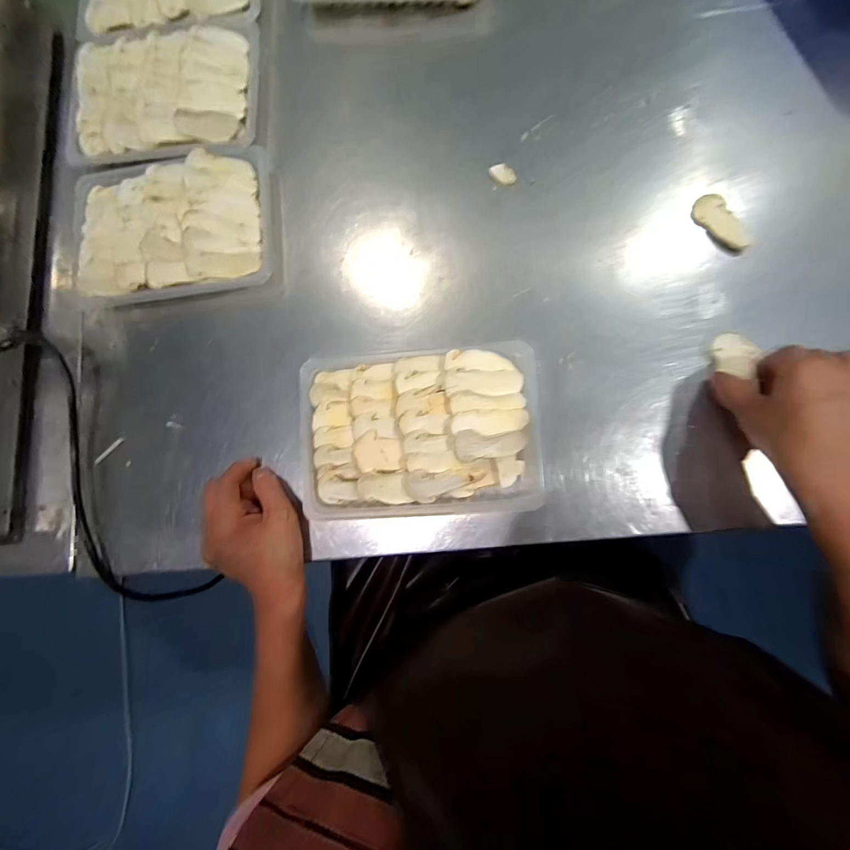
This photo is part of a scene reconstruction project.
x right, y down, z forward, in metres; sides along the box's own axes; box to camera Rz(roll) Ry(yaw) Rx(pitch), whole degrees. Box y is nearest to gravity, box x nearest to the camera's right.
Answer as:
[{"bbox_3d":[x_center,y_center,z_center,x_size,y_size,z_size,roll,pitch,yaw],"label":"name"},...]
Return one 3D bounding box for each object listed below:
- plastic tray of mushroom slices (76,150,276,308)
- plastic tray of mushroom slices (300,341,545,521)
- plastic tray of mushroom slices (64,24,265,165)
[{"bbox_3d":[-0.256,-0.200,0.405,0.203,0.027,0.144,-7,84,6],"label":"plastic tray of mushroom slices"},{"bbox_3d":[-0.003,0.006,0.365,0.211,0.036,0.146,-4,84,6],"label":"plastic tray of mushroom slices"},{"bbox_3d":[-0.280,-0.349,0.420,0.215,0.021,0.143,-5,84,6],"label":"plastic tray of mushroom slices"}]

